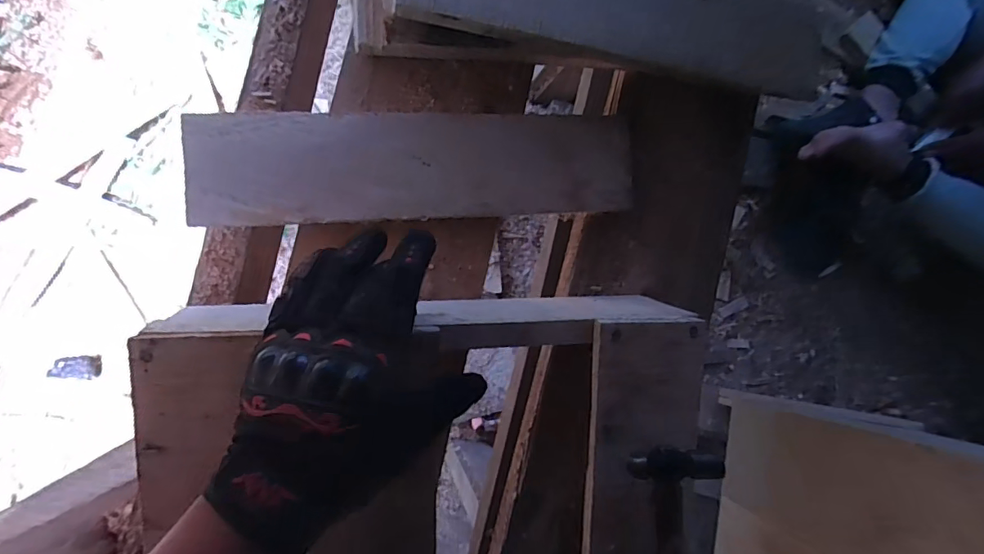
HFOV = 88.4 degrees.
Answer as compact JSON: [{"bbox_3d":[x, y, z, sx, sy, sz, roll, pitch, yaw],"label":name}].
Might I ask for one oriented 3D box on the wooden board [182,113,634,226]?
[{"bbox_3d":[-0.055,-0.096,0.446,0.381,0.016,0.090,-3,93,-11],"label":"wooden board"}]

